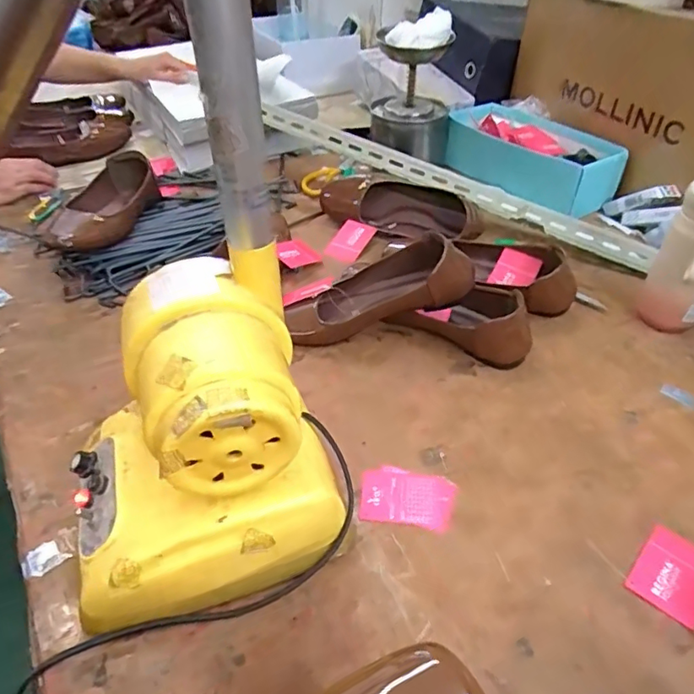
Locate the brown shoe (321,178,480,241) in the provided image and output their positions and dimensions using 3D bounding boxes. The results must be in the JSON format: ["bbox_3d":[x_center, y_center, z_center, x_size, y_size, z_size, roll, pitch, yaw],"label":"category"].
[{"bbox_3d":[0.074,-0.207,0.815,0.257,0.072,0.058,21,46,21],"label":"brown shoe"}]

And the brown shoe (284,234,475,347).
[{"bbox_3d":[0.035,-0.065,0.630,0.217,0.055,0.087,-19,39,19],"label":"brown shoe"}]

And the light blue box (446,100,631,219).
[{"bbox_3d":[0.311,-0.329,0.918,0.300,0.083,0.165,33,52,31],"label":"light blue box"}]

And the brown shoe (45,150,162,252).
[{"bbox_3d":[-0.353,-0.206,0.785,0.086,0.062,0.226,11,44,12],"label":"brown shoe"}]

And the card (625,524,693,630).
[{"bbox_3d":[0.265,0.183,0.434,0.052,0.004,0.069,30,56,28],"label":"card"}]

